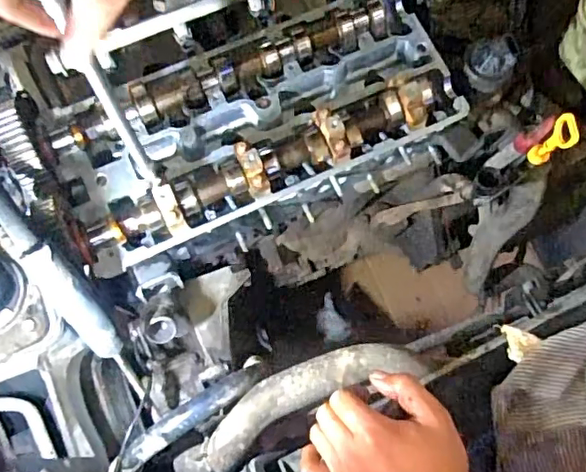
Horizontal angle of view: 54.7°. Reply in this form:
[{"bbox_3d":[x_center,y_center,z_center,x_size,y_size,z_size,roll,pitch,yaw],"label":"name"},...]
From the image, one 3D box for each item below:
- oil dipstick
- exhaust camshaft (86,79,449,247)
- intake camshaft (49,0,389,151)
[{"bbox_3d":[0.270,-0.096,0.583,0.015,0.080,0.031,-39,74,-12],"label":"oil dipstick"},{"bbox_3d":[-0.020,-0.084,0.604,0.406,0.047,0.068,-25,72,-8],"label":"exhaust camshaft"},{"bbox_3d":[-0.075,-0.183,0.634,0.394,0.033,0.045,-23,71,-7],"label":"intake camshaft"}]

